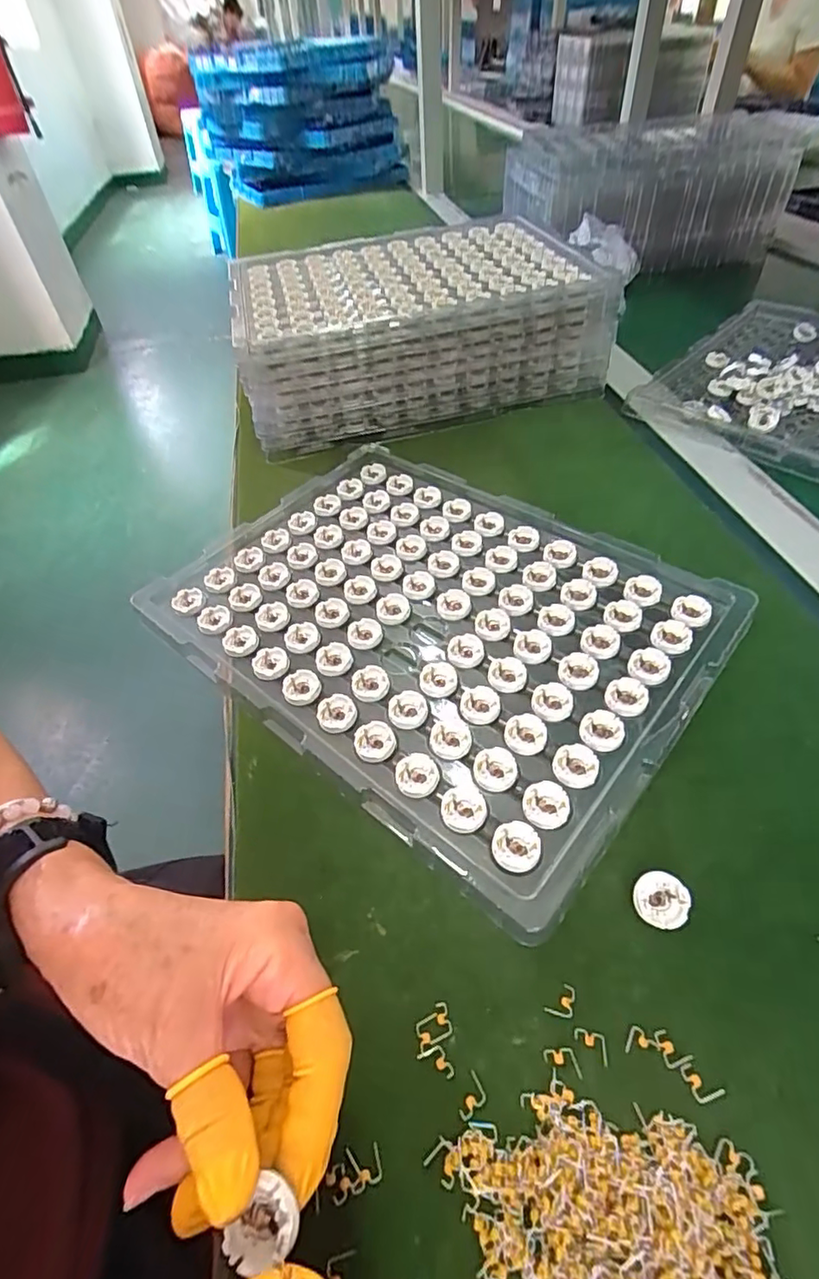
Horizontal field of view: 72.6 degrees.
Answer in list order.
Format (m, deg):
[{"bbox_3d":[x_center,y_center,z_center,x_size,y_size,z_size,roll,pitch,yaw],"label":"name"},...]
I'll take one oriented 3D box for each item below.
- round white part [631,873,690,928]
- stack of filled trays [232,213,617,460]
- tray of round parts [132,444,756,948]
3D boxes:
[{"bbox_3d":[0.114,0.118,0.253,0.024,0.007,0.024,39,81,23],"label":"round white part"},{"bbox_3d":[-0.009,-0.331,0.587,0.347,0.099,0.277,-16,50,-9],"label":"stack of filled trays"},{"bbox_3d":[0.006,-0.024,0.381,0.351,0.016,0.254,31,58,27],"label":"tray of round parts"}]

